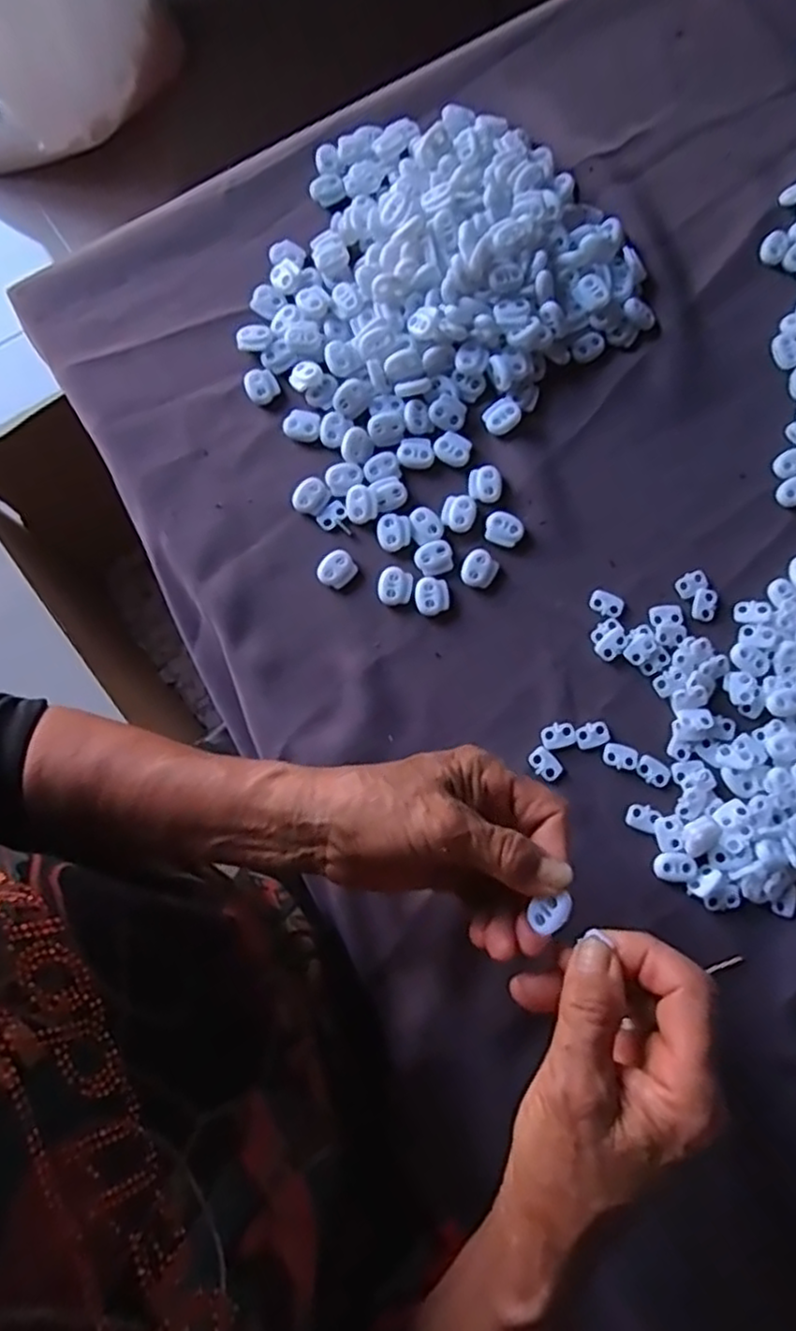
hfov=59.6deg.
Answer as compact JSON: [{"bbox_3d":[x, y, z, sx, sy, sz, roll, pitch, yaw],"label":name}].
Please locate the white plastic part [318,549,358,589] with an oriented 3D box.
[{"bbox_3d":[-0.035,-0.055,0.403,0.022,0.007,0.019,-44,83,-7],"label":"white plastic part"}]

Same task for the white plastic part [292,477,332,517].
[{"bbox_3d":[-0.050,-0.099,0.410,0.019,0.008,0.022,40,82,7],"label":"white plastic part"}]

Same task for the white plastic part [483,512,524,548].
[{"bbox_3d":[0.062,-0.080,0.404,0.022,0.004,0.019,17,80,3],"label":"white plastic part"}]

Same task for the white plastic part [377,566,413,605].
[{"bbox_3d":[-0.002,-0.046,0.399,0.019,0.004,0.021,3,80,1],"label":"white plastic part"}]

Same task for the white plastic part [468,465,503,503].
[{"bbox_3d":[0.052,-0.107,0.409,0.020,0.004,0.022,4,80,1],"label":"white plastic part"}]

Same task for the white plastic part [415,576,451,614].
[{"bbox_3d":[0.020,-0.040,0.398,0.020,0.004,0.021,-2,80,0],"label":"white plastic part"}]

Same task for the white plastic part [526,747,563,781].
[{"bbox_3d":[0.081,0.055,0.383,0.013,0.004,0.019,-39,82,-7],"label":"white plastic part"}]

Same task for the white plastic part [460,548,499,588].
[{"bbox_3d":[0.047,-0.056,0.400,0.019,0.004,0.022,33,81,6],"label":"white plastic part"}]

